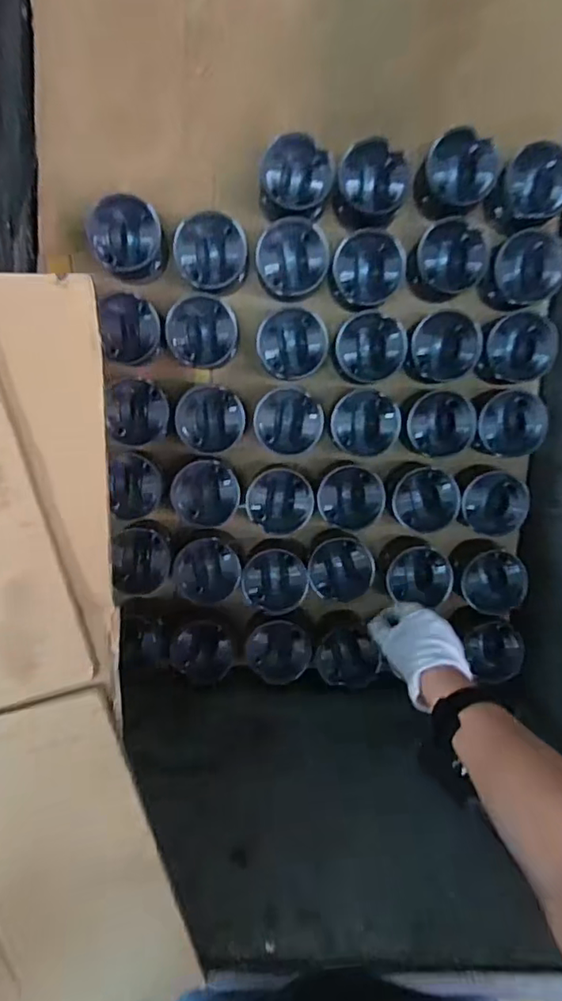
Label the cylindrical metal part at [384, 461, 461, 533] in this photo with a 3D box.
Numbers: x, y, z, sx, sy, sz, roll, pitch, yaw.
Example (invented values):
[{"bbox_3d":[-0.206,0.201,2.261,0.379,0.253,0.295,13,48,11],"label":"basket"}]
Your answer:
[{"bbox_3d":[0.193,-0.006,0.793,0.090,0.074,0.085,0,98,-2],"label":"cylindrical metal part"}]

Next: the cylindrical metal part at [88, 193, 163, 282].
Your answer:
[{"bbox_3d":[-0.191,-0.331,0.735,0.087,0.092,0.087,0,98,-2],"label":"cylindrical metal part"}]

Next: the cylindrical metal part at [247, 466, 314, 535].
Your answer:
[{"bbox_3d":[-0.002,-0.001,0.779,0.085,0.050,0.087,0,98,-2],"label":"cylindrical metal part"}]

